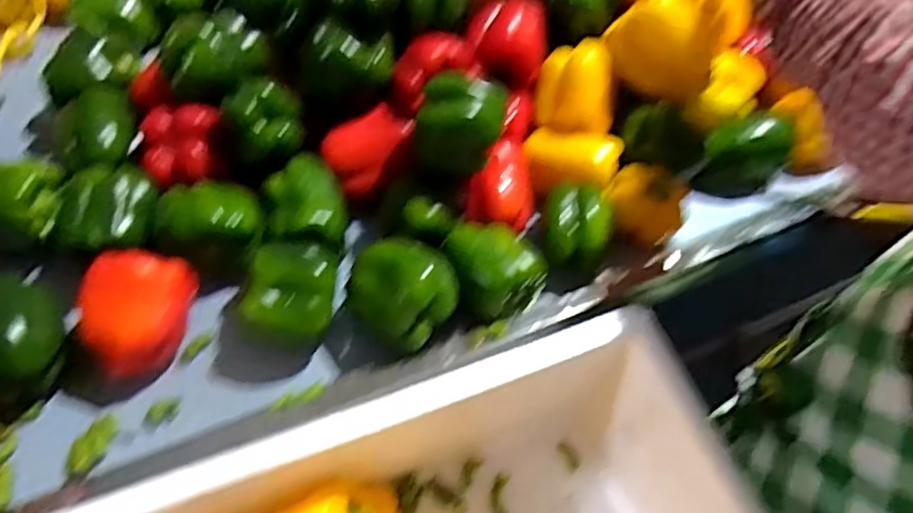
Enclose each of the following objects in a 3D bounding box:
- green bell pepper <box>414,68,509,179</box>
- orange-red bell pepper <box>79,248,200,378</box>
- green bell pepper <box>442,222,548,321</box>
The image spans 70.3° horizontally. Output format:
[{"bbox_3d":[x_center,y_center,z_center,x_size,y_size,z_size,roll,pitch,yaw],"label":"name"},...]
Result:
[{"bbox_3d":[0.003,-0.117,0.599,0.073,0.077,0.081,16,60,5],"label":"green bell pepper"},{"bbox_3d":[-0.274,0.055,0.558,0.083,0.075,0.093,-1,60,-4],"label":"orange-red bell pepper"},{"bbox_3d":[0.031,0.010,0.602,0.066,0.059,0.087,-32,67,-20],"label":"green bell pepper"}]

